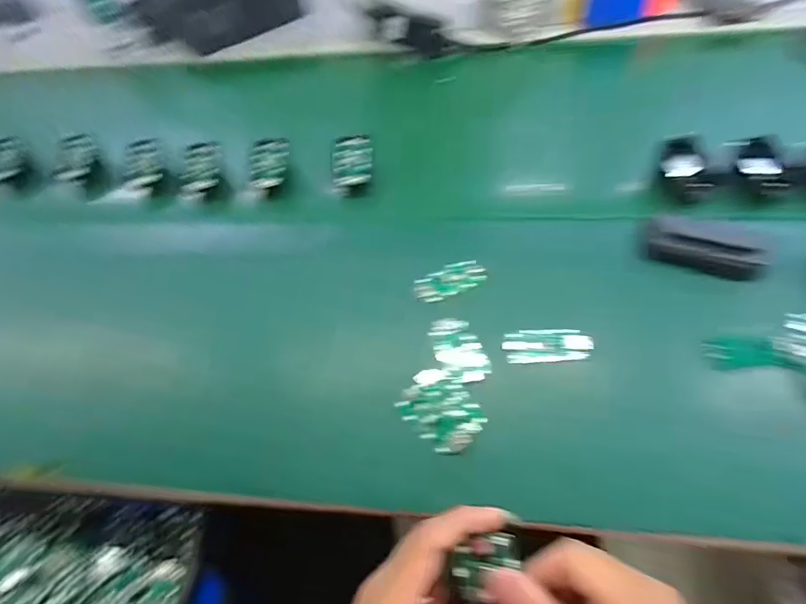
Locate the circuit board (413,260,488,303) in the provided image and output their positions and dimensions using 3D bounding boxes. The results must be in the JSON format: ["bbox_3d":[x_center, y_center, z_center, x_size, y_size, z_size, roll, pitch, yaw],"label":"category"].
[{"bbox_3d":[0.047,-0.022,0.422,0.076,0.010,0.036,-23,56,-12],"label":"circuit board"}]

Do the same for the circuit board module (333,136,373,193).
[{"bbox_3d":[-0.061,-0.169,0.515,0.047,0.010,0.079,0,75,-7],"label":"circuit board module"}]

